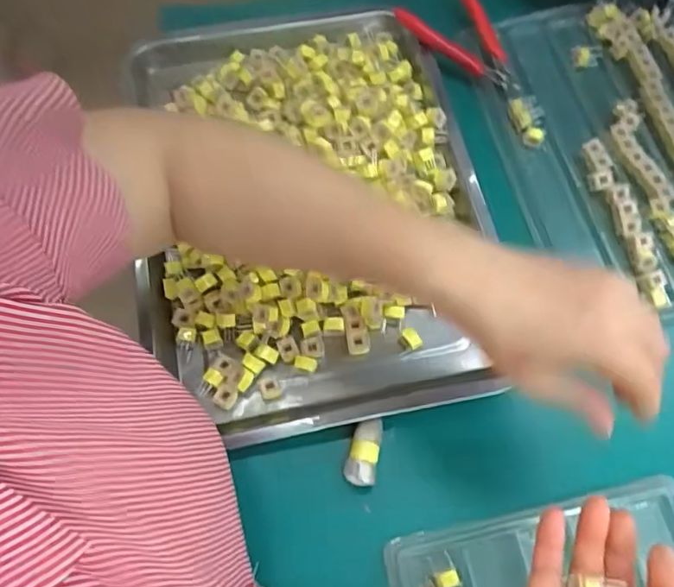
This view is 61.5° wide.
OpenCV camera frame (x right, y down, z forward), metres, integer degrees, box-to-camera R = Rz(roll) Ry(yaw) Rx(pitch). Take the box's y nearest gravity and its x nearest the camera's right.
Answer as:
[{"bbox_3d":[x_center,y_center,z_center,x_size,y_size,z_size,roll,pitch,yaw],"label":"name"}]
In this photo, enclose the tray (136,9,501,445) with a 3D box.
[{"bbox_3d":[-0.024,-0.082,0.469,0.291,0.054,0.382,-11,68,-3],"label":"tray"}]

